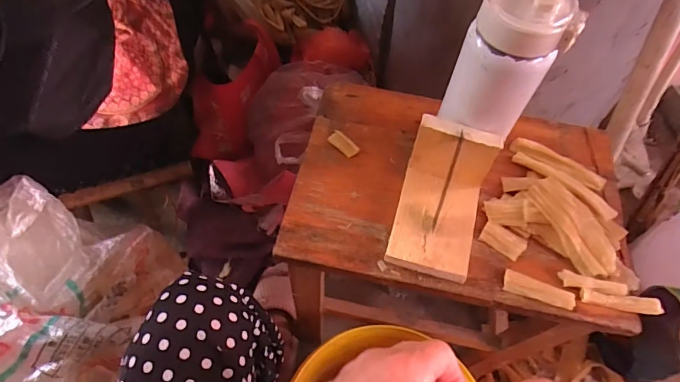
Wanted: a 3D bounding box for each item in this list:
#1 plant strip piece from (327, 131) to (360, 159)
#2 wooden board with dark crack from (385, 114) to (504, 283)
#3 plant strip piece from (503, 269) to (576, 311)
[{"bbox_3d":[0.004,-0.053,0.475,0.036,0.005,0.020,38,63,19],"label":"plant strip piece"},{"bbox_3d":[0.096,0.006,0.397,0.076,0.077,0.119,15,58,7],"label":"wooden board with dark crack"},{"bbox_3d":[0.184,0.091,0.394,0.062,0.006,0.021,18,58,9],"label":"plant strip piece"}]

